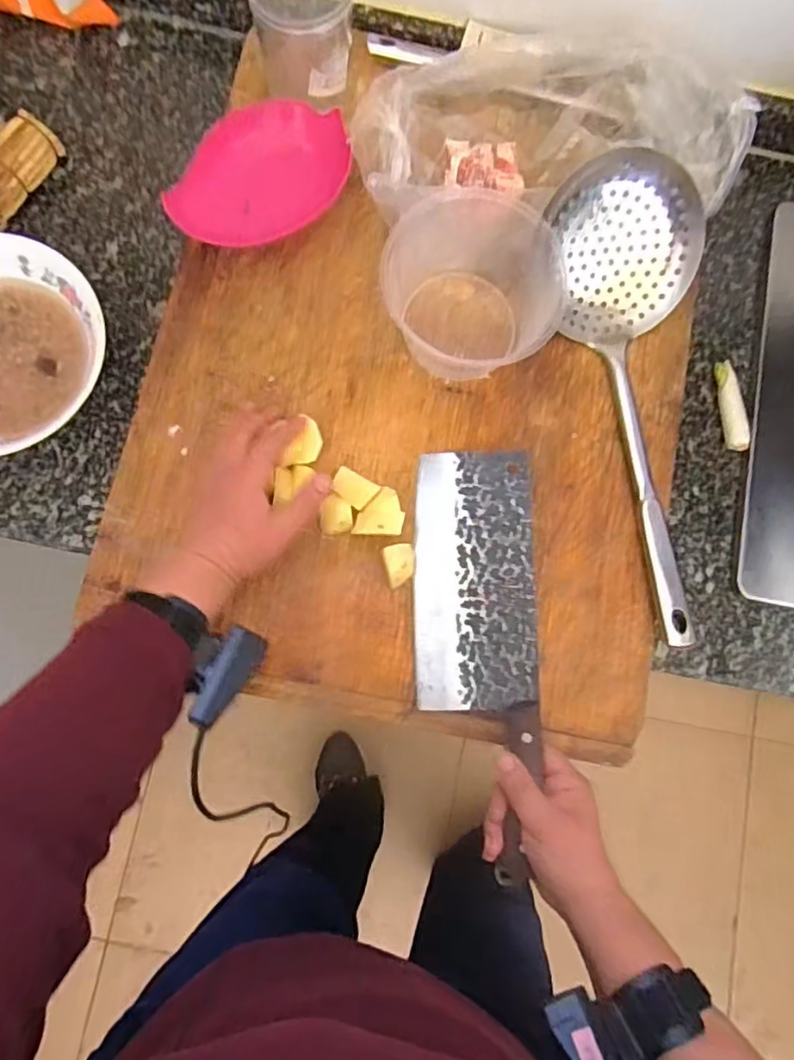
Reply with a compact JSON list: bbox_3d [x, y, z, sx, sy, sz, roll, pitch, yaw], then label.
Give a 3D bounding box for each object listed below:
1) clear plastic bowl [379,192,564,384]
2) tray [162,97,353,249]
[{"bbox_3d":[0.066,-0.198,0.501,0.139,0.073,0.128,1,81,-4],"label":"clear plastic bowl"},{"bbox_3d":[-0.115,-0.296,0.513,0.156,0.023,0.092,-27,121,1],"label":"tray"}]

